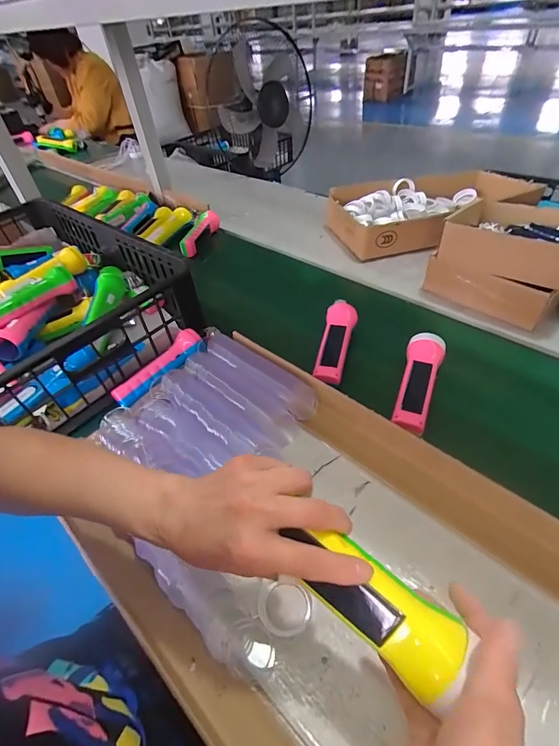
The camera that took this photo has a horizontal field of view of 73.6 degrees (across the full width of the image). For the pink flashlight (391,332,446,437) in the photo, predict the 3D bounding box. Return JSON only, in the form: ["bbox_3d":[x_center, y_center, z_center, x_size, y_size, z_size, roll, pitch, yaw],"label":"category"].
[{"bbox_3d":[0.198,0.012,0.533,0.049,0.035,0.172,15,50,19],"label":"pink flashlight"}]

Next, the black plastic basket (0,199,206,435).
[{"bbox_3d":[-0.442,-0.125,0.669,0.587,0.134,0.386,30,57,30],"label":"black plastic basket"}]

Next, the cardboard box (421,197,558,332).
[{"bbox_3d":[0.420,-0.213,0.664,0.214,0.148,0.214,34,58,32],"label":"cardboard box"}]

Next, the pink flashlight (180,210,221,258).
[{"bbox_3d":[-0.201,-0.347,0.933,0.038,0.048,0.182,8,50,13],"label":"pink flashlight"}]

